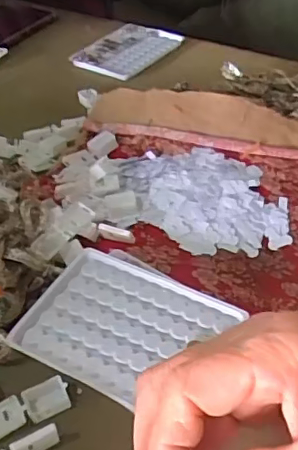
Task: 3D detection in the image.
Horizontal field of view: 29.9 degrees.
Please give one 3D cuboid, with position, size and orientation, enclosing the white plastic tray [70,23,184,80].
[{"bbox_3d":[-0.032,-0.228,0.716,0.096,0.010,0.131,25,47,28],"label":"white plastic tray"}]

